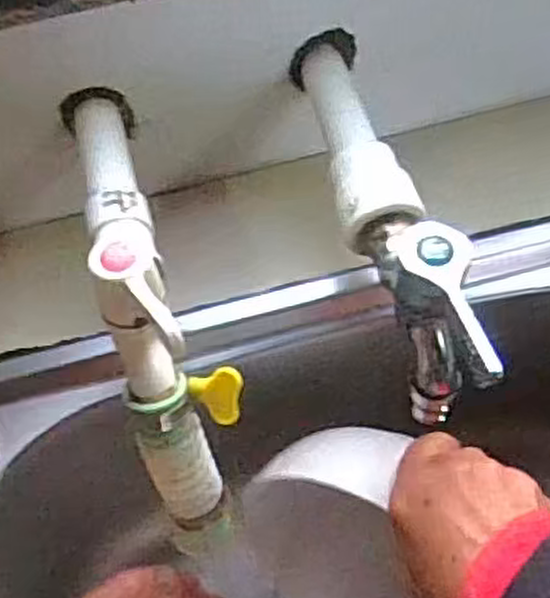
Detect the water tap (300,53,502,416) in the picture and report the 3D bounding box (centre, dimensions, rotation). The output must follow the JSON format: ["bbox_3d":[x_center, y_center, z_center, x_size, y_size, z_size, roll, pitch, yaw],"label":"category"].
[{"bbox_3d":[0.049,-0.048,0.365,0.036,0.081,0.231,-11,60,-4],"label":"water tap"}]

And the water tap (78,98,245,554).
[{"bbox_3d":[-0.059,-0.009,0.383,0.050,0.164,0.224,-14,60,-5],"label":"water tap"}]

